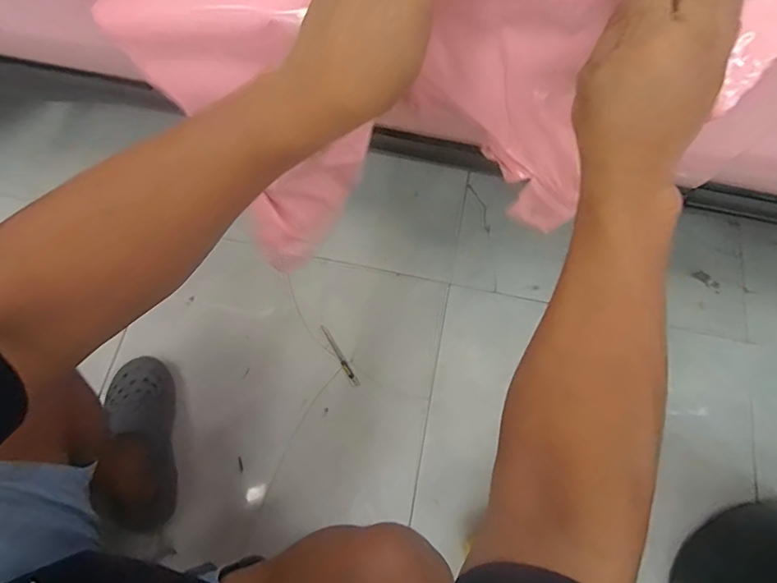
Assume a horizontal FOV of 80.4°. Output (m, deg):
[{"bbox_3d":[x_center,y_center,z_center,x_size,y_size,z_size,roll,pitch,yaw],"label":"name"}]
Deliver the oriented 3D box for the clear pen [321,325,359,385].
[{"bbox_3d":[-0.093,0.123,0.879,0.011,0.008,0.134,-31,75,-11],"label":"clear pen"}]

